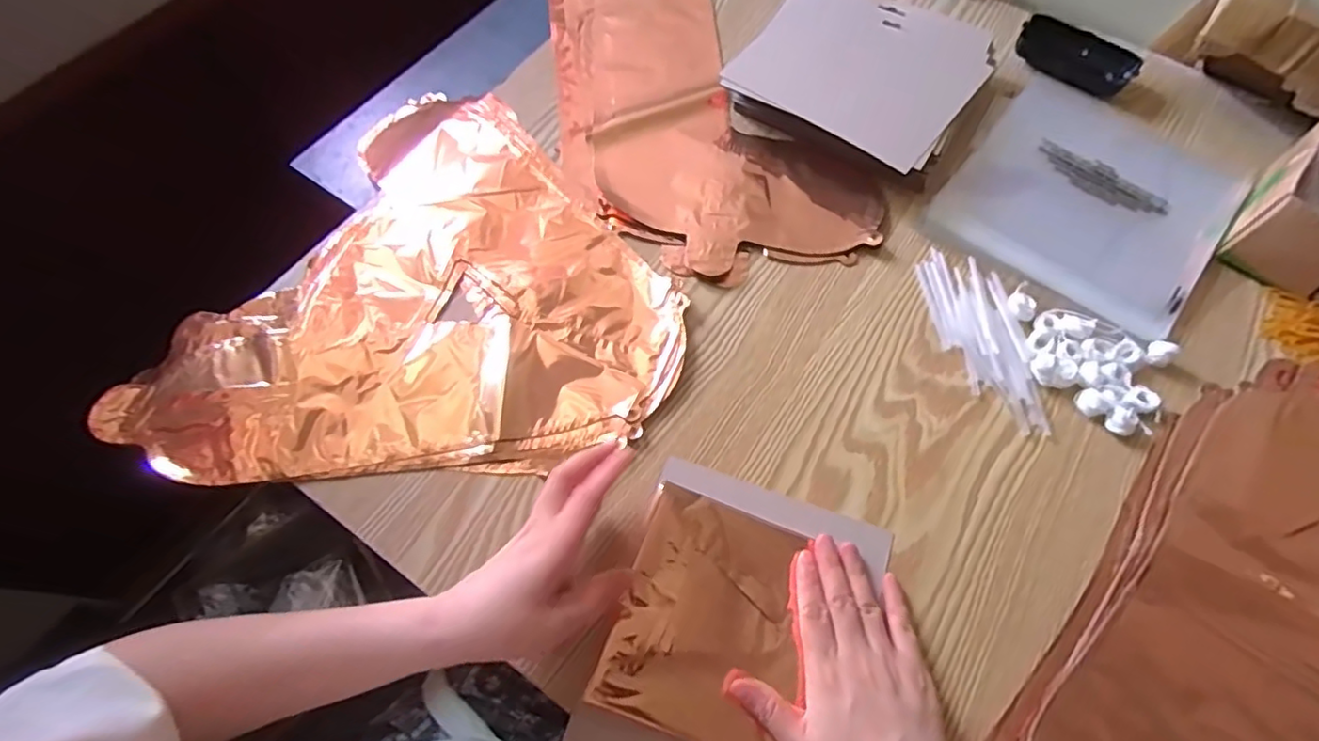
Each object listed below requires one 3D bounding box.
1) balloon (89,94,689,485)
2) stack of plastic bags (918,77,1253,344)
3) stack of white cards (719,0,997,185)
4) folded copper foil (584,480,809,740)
[{"bbox_3d":[-0.165,-0.051,0.490,0.355,0.017,0.375,22,67,11],"label":"balloon"},{"bbox_3d":[0.368,-0.148,0.530,0.201,0.011,0.211,36,70,16],"label":"stack of plastic bags"},{"bbox_3d":[0.184,-0.272,0.568,0.195,0.037,0.180,32,69,15],"label":"stack of white cards"},{"bbox_3d":[0.035,0.161,0.398,0.118,0.009,0.141,20,71,5],"label":"folded copper foil"}]

